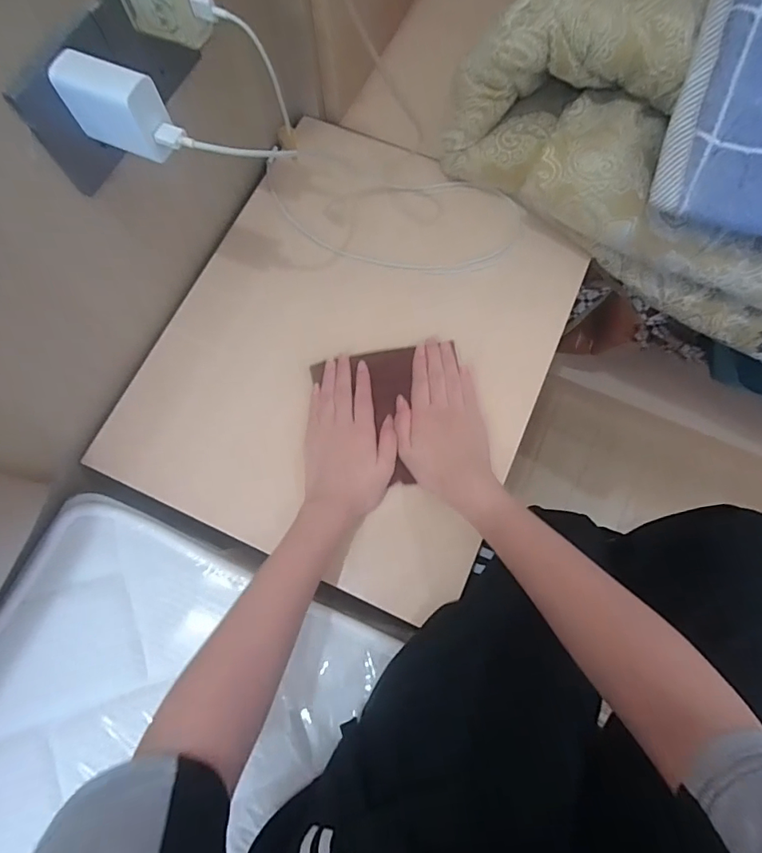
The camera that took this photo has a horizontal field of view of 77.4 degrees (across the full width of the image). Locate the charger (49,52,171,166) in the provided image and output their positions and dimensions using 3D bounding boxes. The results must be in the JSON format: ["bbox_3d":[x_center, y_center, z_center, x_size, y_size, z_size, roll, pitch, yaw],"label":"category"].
[{"bbox_3d":[-0.186,-0.224,0.334,0.066,0.059,0.032,24,75,7],"label":"charger"}]

